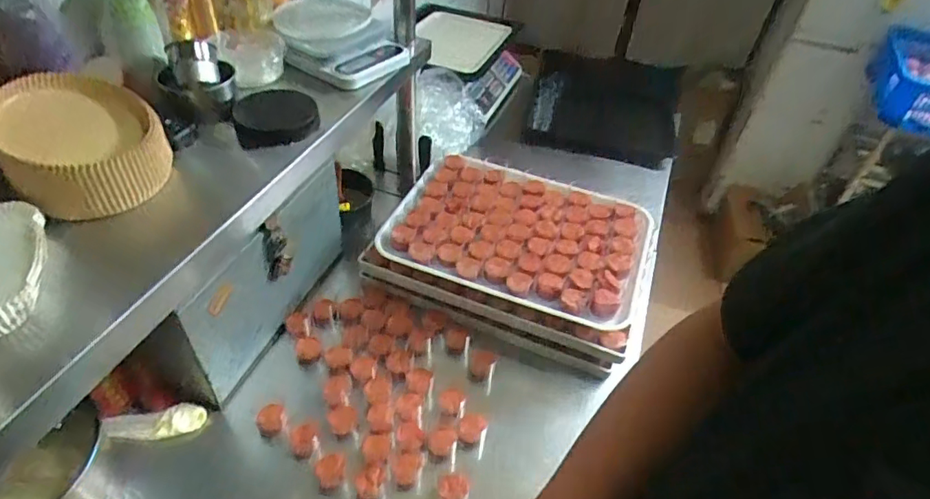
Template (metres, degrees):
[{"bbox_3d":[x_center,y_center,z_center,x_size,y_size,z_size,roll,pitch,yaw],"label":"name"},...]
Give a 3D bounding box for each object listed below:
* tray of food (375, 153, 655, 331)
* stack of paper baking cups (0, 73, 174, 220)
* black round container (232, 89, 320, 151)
[{"bbox_3d":[0.101,-0.038,0.920,0.410,0.034,0.307,18,45,12],"label":"tray of food"},{"bbox_3d":[-0.411,-0.117,0.583,0.150,0.092,0.135,-22,51,-27],"label":"stack of paper baking cups"},{"bbox_3d":[-0.259,-0.180,0.733,0.106,0.039,0.103,3,44,-3],"label":"black round container"}]

